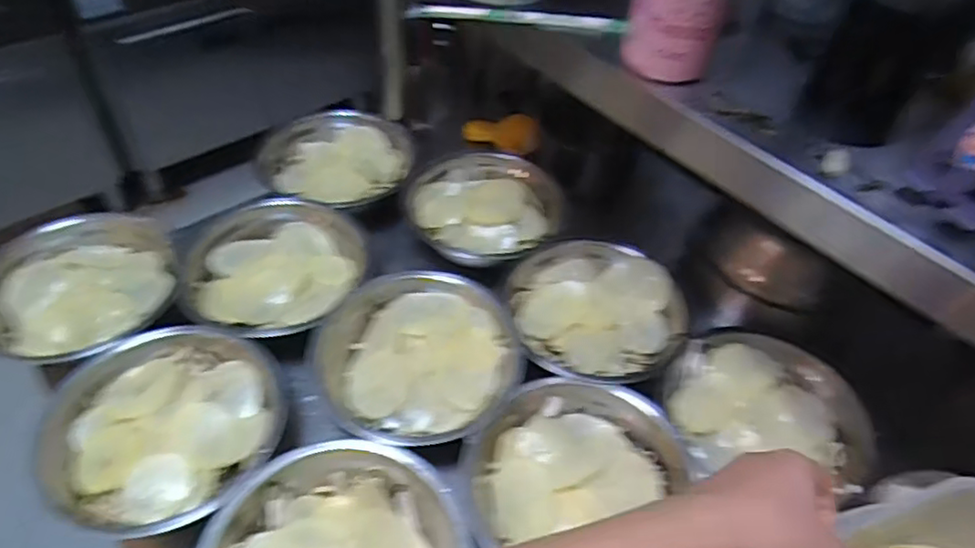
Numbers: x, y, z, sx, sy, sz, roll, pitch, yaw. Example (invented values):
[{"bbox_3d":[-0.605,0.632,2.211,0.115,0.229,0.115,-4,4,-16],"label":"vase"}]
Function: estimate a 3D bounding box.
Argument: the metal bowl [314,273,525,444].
[{"bbox_3d":[-0.068,0.083,0.624,0.197,0.058,0.181,2,47,-2],"label":"metal bowl"}]

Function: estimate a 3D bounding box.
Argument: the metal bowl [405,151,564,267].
[{"bbox_3d":[-0.005,-0.076,0.786,0.167,0.069,0.162,25,50,18],"label":"metal bowl"}]

